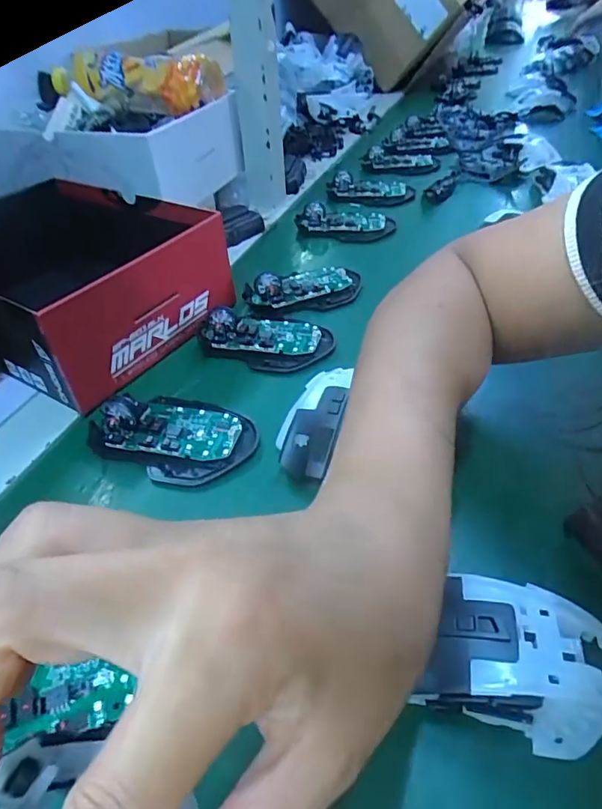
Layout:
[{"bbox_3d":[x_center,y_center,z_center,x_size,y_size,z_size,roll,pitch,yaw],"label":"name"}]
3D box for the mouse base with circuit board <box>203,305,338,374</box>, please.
[{"bbox_3d":[-0.031,-0.062,0.434,0.112,0.026,0.064,1,42,6],"label":"mouse base with circuit board"}]

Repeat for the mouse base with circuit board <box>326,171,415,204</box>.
[{"bbox_3d":[0.093,-0.291,0.687,0.112,0.022,0.061,5,42,10],"label":"mouse base with circuit board"}]

